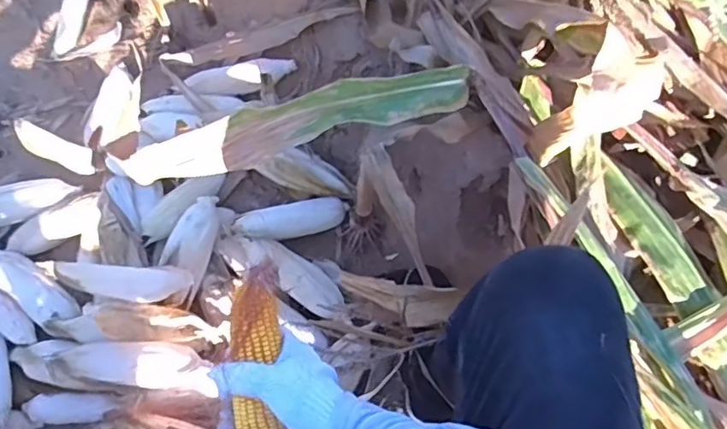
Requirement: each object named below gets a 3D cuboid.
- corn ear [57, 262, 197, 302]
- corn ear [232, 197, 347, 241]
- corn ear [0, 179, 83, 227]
[{"bbox_3d":[-0.350,0.100,0.824,0.187,0.039,0.050,-1,64,0],"label":"corn ear"},{"bbox_3d":[-0.122,0.009,0.977,0.197,0.046,0.060,-16,65,-8],"label":"corn ear"},{"bbox_3d":[-0.613,-0.015,1.001,0.216,0.054,0.073,-10,64,-5],"label":"corn ear"}]

